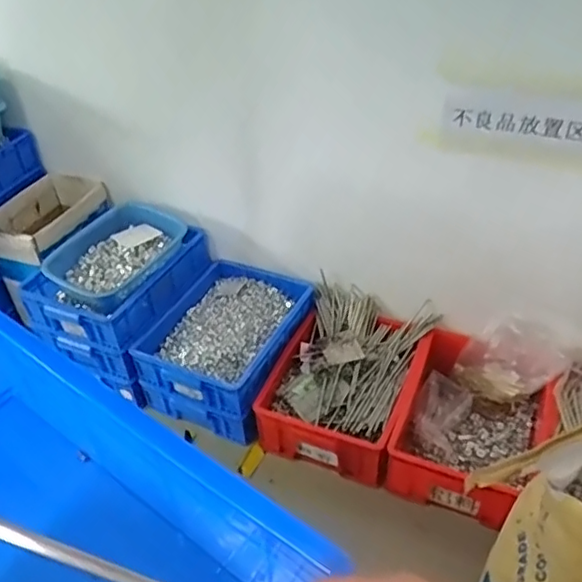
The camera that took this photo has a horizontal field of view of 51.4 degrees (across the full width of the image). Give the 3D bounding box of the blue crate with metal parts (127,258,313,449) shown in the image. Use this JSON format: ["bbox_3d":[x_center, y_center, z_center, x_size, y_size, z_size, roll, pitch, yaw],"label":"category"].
[{"bbox_3d":[-0.164,0.127,1.597,0.349,0.163,0.460,12,41,19],"label":"blue crate with metal parts"}]

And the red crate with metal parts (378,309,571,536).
[{"bbox_3d":[0.420,0.267,1.364,0.320,0.218,0.449,16,42,23],"label":"red crate with metal parts"}]

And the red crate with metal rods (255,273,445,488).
[{"bbox_3d":[0.143,0.190,1.495,0.332,0.199,0.495,13,41,20],"label":"red crate with metal rods"}]

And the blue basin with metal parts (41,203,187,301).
[{"bbox_3d":[-0.466,-0.109,1.595,0.252,0.091,0.357,15,42,22],"label":"blue basin with metal parts"}]

